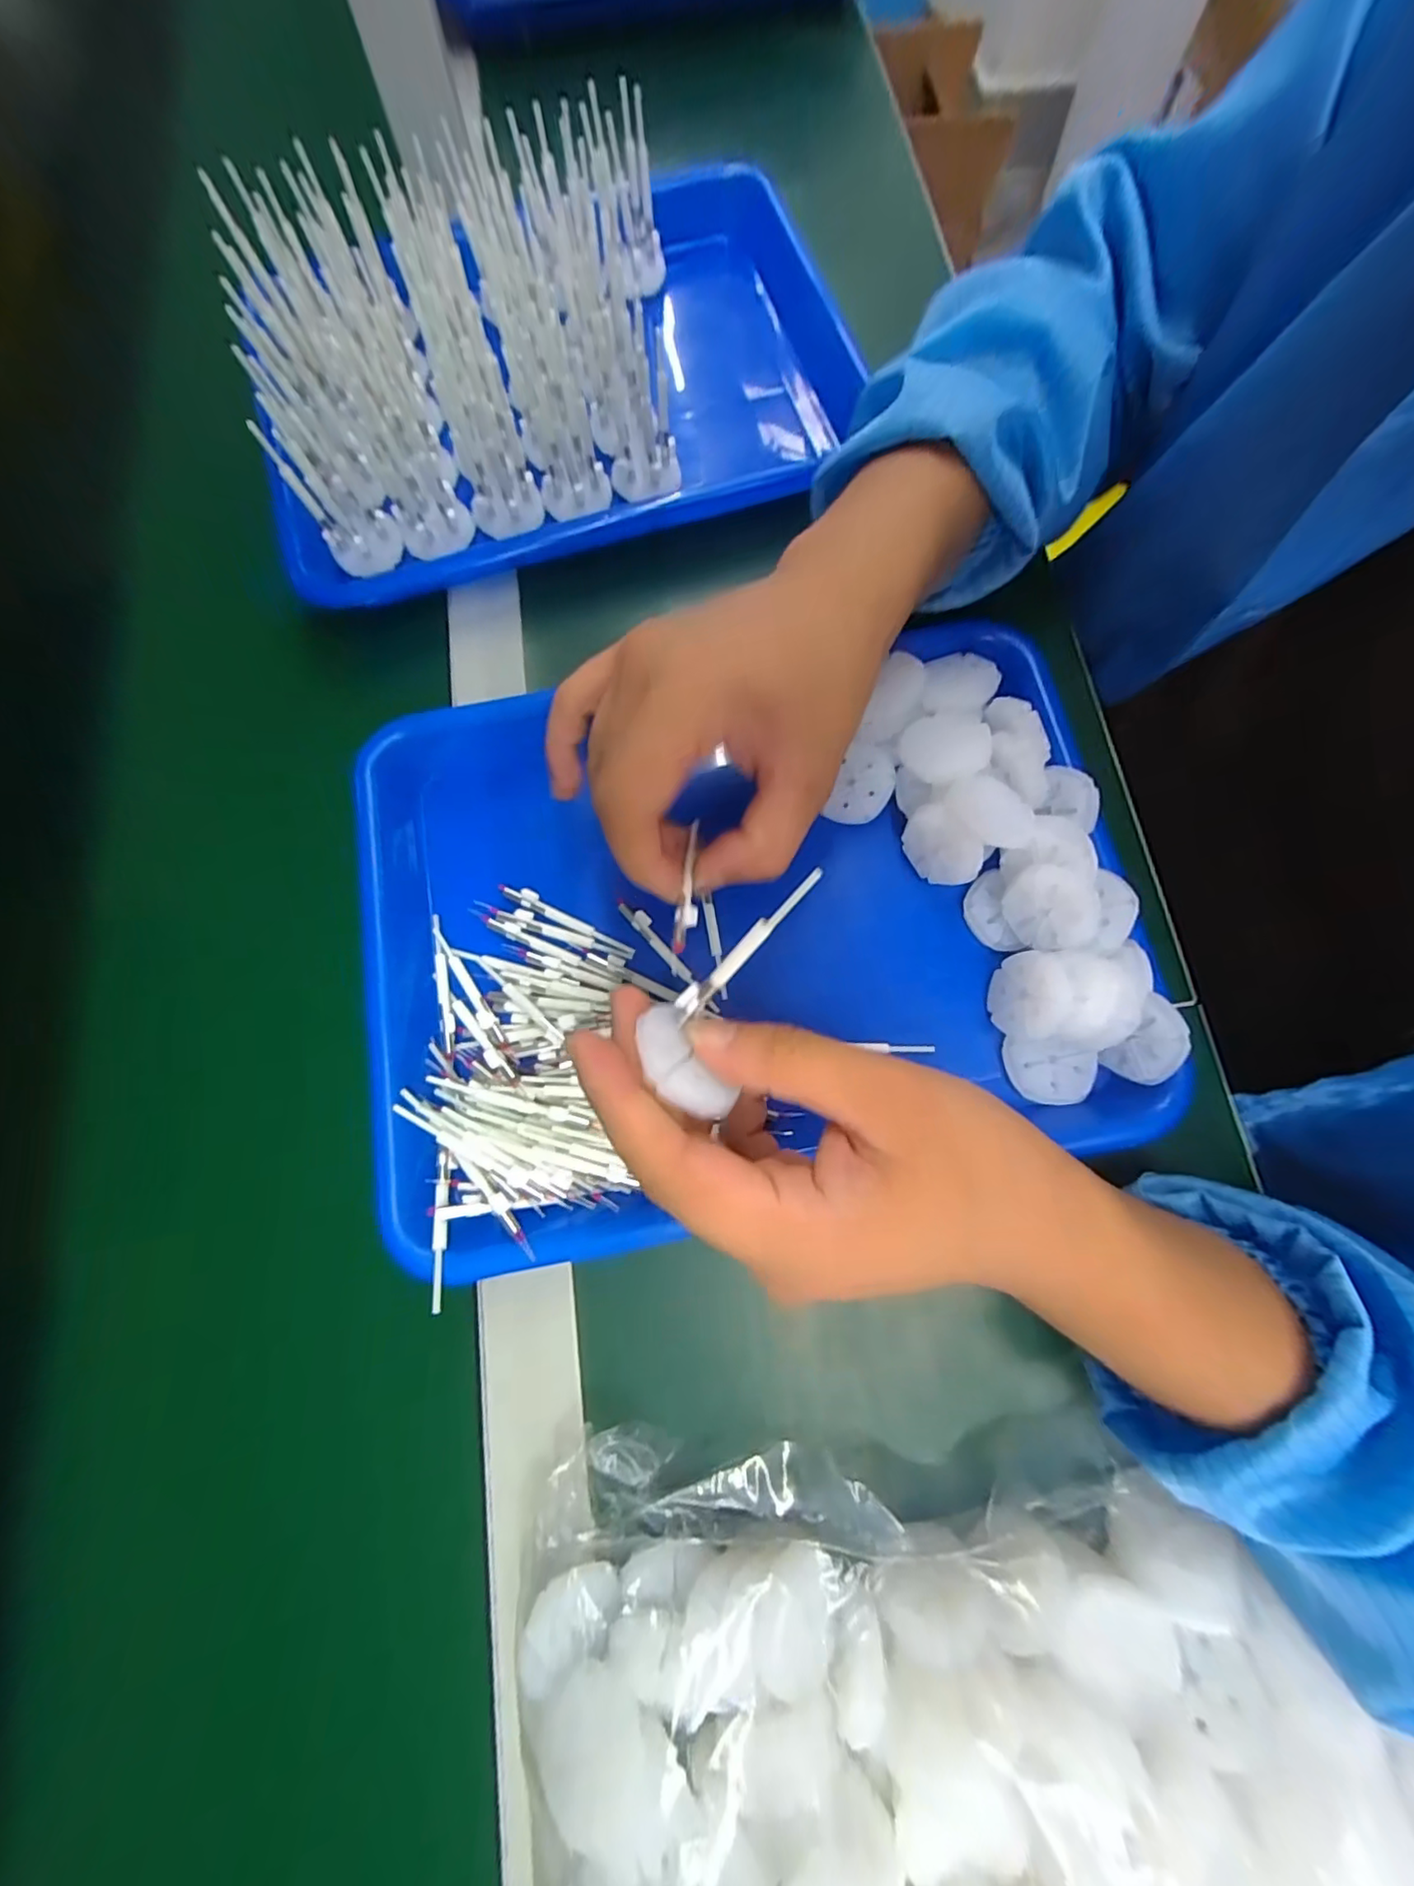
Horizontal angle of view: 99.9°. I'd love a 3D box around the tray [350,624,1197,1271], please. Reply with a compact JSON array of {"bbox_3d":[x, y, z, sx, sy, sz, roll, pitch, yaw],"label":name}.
[{"bbox_3d":[0.009,-0.011,0.265,0.331,0.048,0.240,-11,76,-2],"label":"tray"}]

